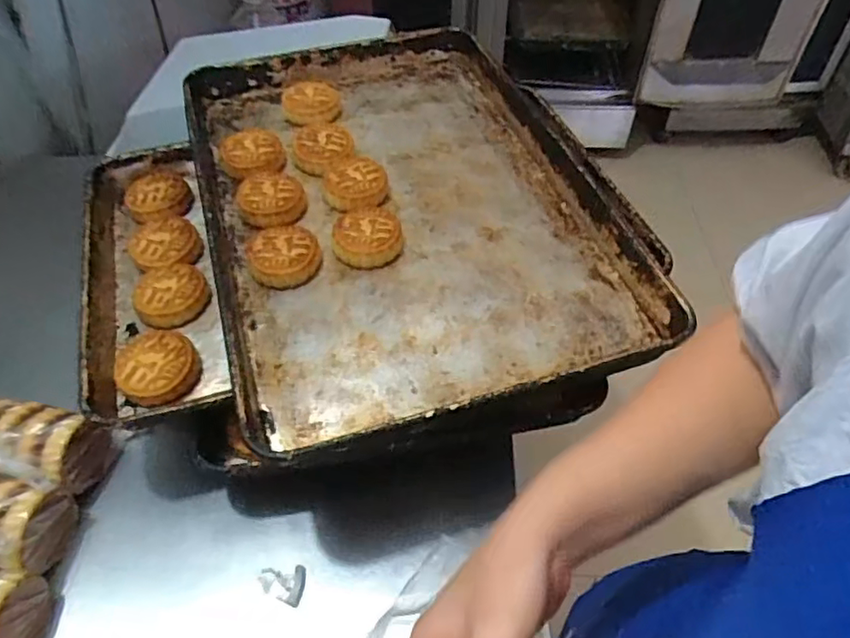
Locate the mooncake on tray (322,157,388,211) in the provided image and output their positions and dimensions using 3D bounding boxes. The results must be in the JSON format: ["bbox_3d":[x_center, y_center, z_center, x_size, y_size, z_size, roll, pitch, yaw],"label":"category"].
[{"bbox_3d":[-0.080,-0.156,0.715,0.069,0.026,0.078,14,52,12],"label":"mooncake on tray"}]

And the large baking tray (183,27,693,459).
[{"bbox_3d":[-0.028,-0.150,0.702,0.428,0.049,0.618,-15,52,-11],"label":"large baking tray"}]

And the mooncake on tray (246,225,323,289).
[{"bbox_3d":[-0.148,-0.066,0.643,0.074,0.031,0.066,-11,51,-7],"label":"mooncake on tray"}]

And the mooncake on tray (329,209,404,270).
[{"bbox_3d":[-0.062,-0.090,0.661,0.072,0.028,0.073,-1,50,1],"label":"mooncake on tray"}]

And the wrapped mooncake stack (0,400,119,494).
[{"bbox_3d":[-0.407,0.132,0.625,0.147,0.081,0.084,9,51,9],"label":"wrapped mooncake stack"}]

